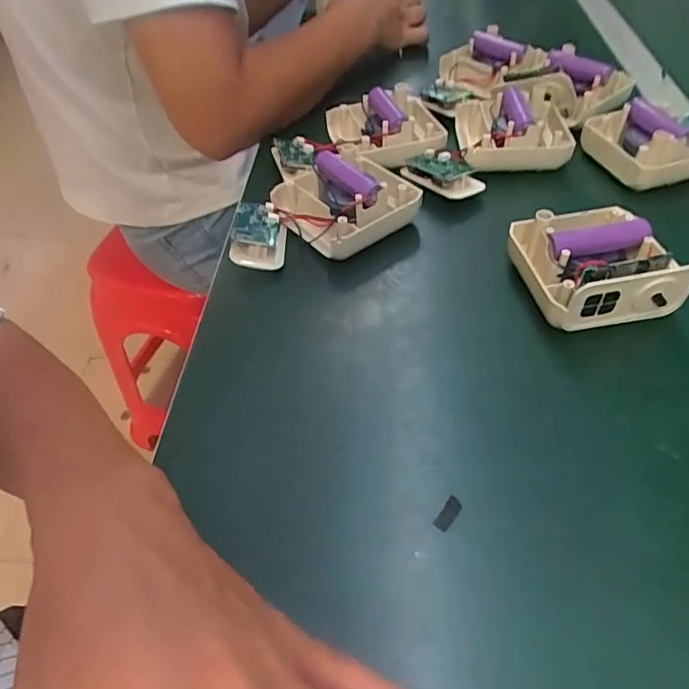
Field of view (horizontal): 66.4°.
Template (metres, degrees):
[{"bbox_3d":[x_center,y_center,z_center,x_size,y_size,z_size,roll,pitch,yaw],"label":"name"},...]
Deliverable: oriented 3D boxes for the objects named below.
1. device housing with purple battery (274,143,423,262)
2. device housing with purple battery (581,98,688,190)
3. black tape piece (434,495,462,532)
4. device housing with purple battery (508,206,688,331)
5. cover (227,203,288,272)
[{"bbox_3d":[-0.001,-0.118,0.422,0.093,0.050,0.090,-32,54,-24],"label":"device housing with purple battery"},{"bbox_3d":[0.295,-0.187,0.476,0.137,0.040,0.095,-13,48,-9],"label":"device housing with purple battery"},{"bbox_3d":[0.053,0.087,0.270,0.008,0.004,0.019,28,55,25],"label":"black tape piece"},{"bbox_3d":[0.164,-0.057,0.359,0.088,0.050,0.098,-7,49,-3],"label":"device housing with purple battery"},{"bbox_3d":[-0.065,-0.083,0.408,0.038,0.023,0.060,0,49,3],"label":"cover"}]

